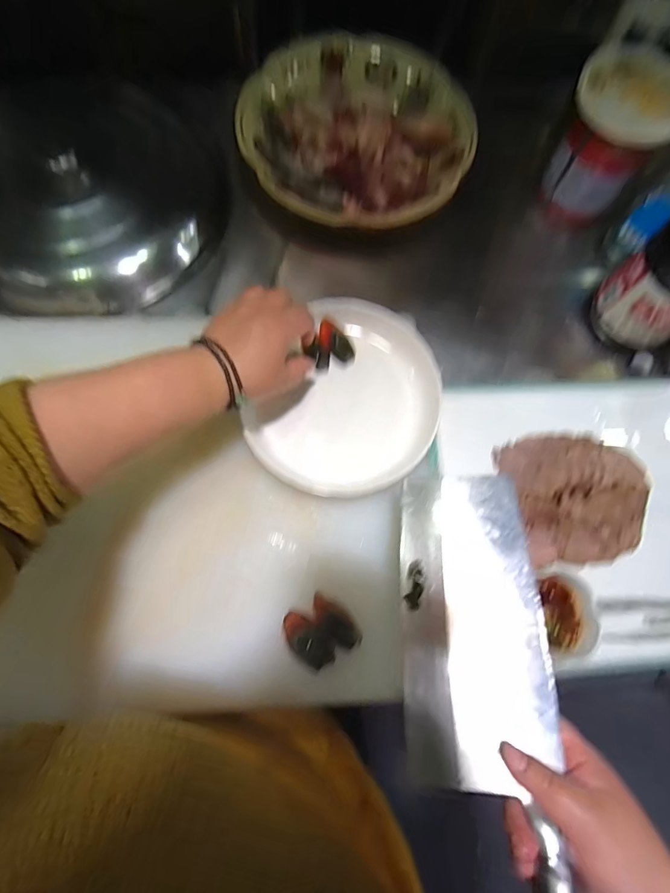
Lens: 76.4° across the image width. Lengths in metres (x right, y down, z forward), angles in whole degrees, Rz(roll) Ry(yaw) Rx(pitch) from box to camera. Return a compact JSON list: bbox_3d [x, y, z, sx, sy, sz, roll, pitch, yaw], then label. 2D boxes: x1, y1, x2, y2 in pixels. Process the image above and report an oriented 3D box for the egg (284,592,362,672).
[{"bbox_3d":[-0.013,0.170,0.392,0.055,0.015,0.055,-34,80,-11],"label":"egg"}]

